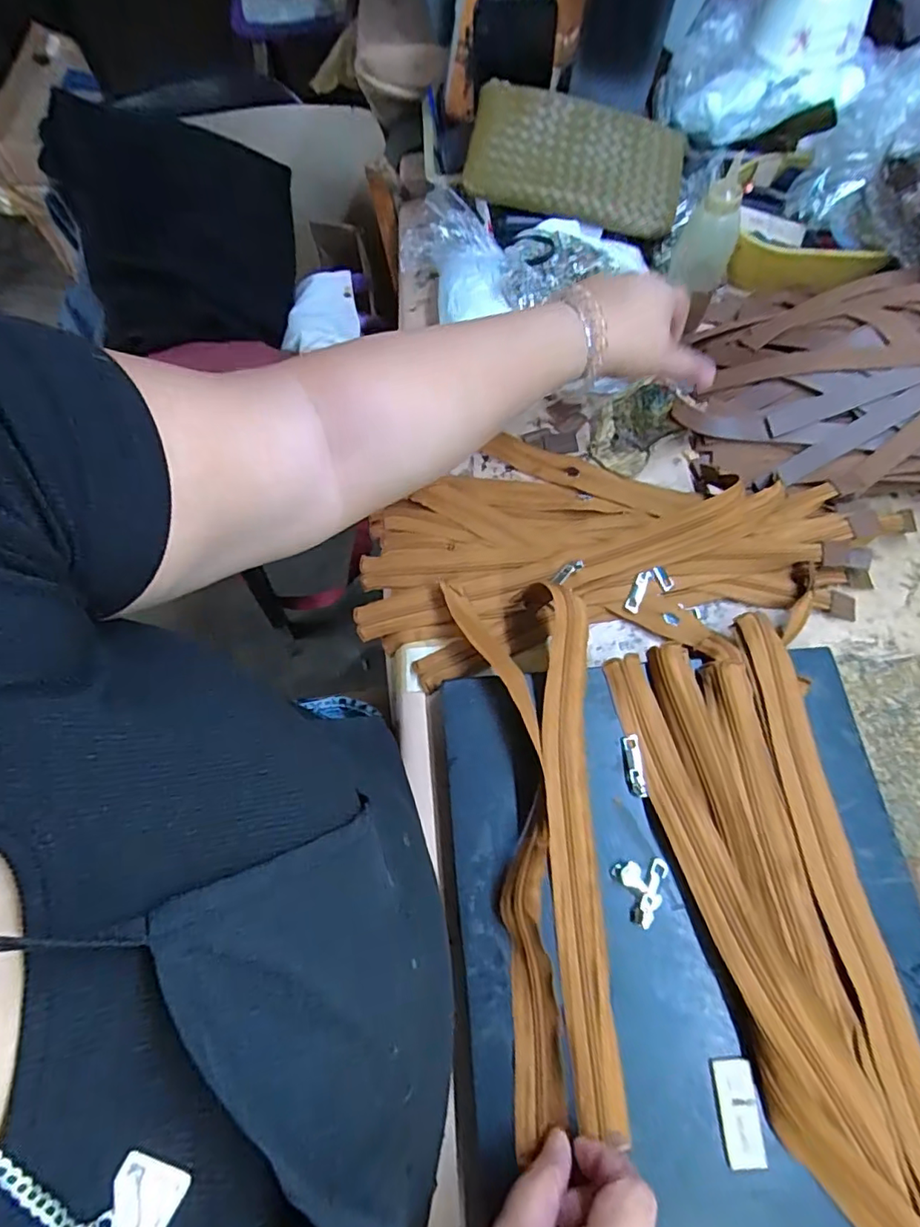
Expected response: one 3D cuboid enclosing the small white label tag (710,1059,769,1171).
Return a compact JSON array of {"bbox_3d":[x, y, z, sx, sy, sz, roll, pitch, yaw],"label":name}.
[{"bbox_3d":[0.158,0.283,0.315,0.023,0.004,0.048,-2,69,0],"label":"small white label tag"}]

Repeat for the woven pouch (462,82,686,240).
[{"bbox_3d":[0.114,-0.437,0.540,0.207,0.025,0.111,9,89,-3],"label":"woven pouch"}]

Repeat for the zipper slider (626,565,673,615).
[{"bbox_3d":[0.150,-0.019,0.454,0.044,0.011,0.022,-34,72,-12],"label":"zipper slider"}]

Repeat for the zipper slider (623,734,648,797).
[{"bbox_3d":[0.121,0.106,0.387,0.010,0.004,0.041,-3,69,0],"label":"zipper slider"}]

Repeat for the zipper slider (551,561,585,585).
[{"bbox_3d":[0.088,-0.034,0.457,0.028,0.004,0.010,-37,71,7],"label":"zipper slider"}]

